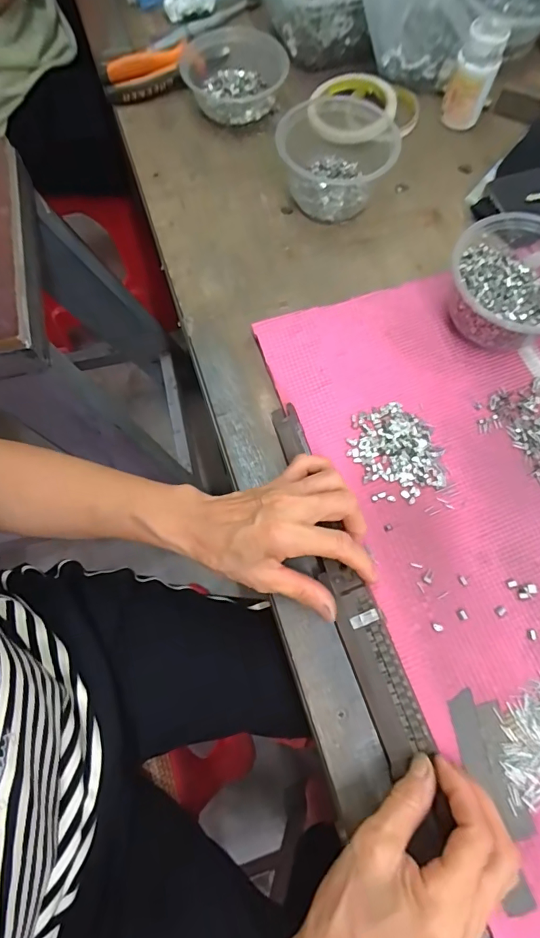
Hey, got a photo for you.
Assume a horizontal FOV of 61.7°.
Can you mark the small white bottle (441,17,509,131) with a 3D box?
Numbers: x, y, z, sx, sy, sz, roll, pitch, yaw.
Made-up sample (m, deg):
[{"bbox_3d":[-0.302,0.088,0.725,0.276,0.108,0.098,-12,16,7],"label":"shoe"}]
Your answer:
[{"bbox_3d":[0.212,-0.408,0.471,0.041,0.073,0.035,28,75,10],"label":"small white bottle"}]

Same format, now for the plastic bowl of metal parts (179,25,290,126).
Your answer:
[{"bbox_3d":[-0.038,-0.439,0.502,0.116,0.045,0.122,-1,72,2],"label":"plastic bowl of metal parts"}]

